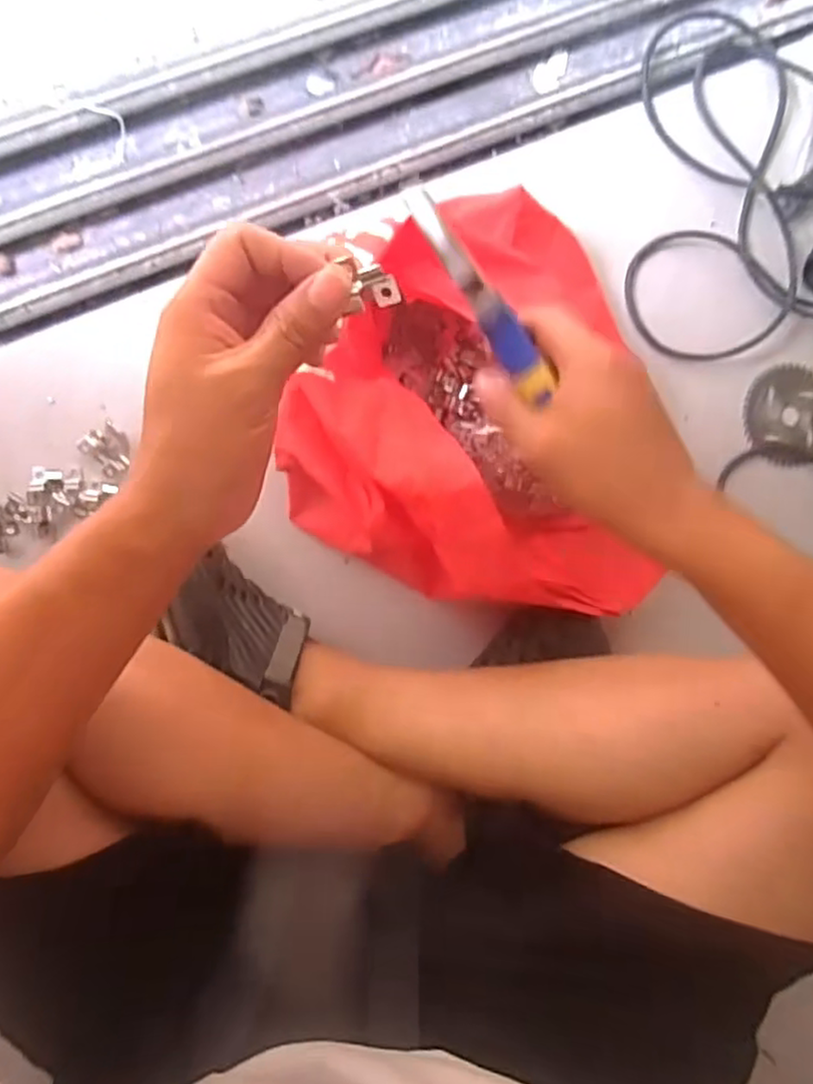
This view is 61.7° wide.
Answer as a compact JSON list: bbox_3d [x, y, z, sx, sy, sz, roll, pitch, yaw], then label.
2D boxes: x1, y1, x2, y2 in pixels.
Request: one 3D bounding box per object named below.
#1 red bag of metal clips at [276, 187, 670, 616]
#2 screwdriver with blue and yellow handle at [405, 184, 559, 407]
[{"bbox_3d":[0.040,-0.121,0.555,0.267,0.142,0.325,5,91,-9],"label":"red bag of metal clips"},{"bbox_3d":[0.037,-0.121,0.337,0.017,0.012,0.113,-41,108,-6],"label":"screwdriver with blue and yellow handle"}]

